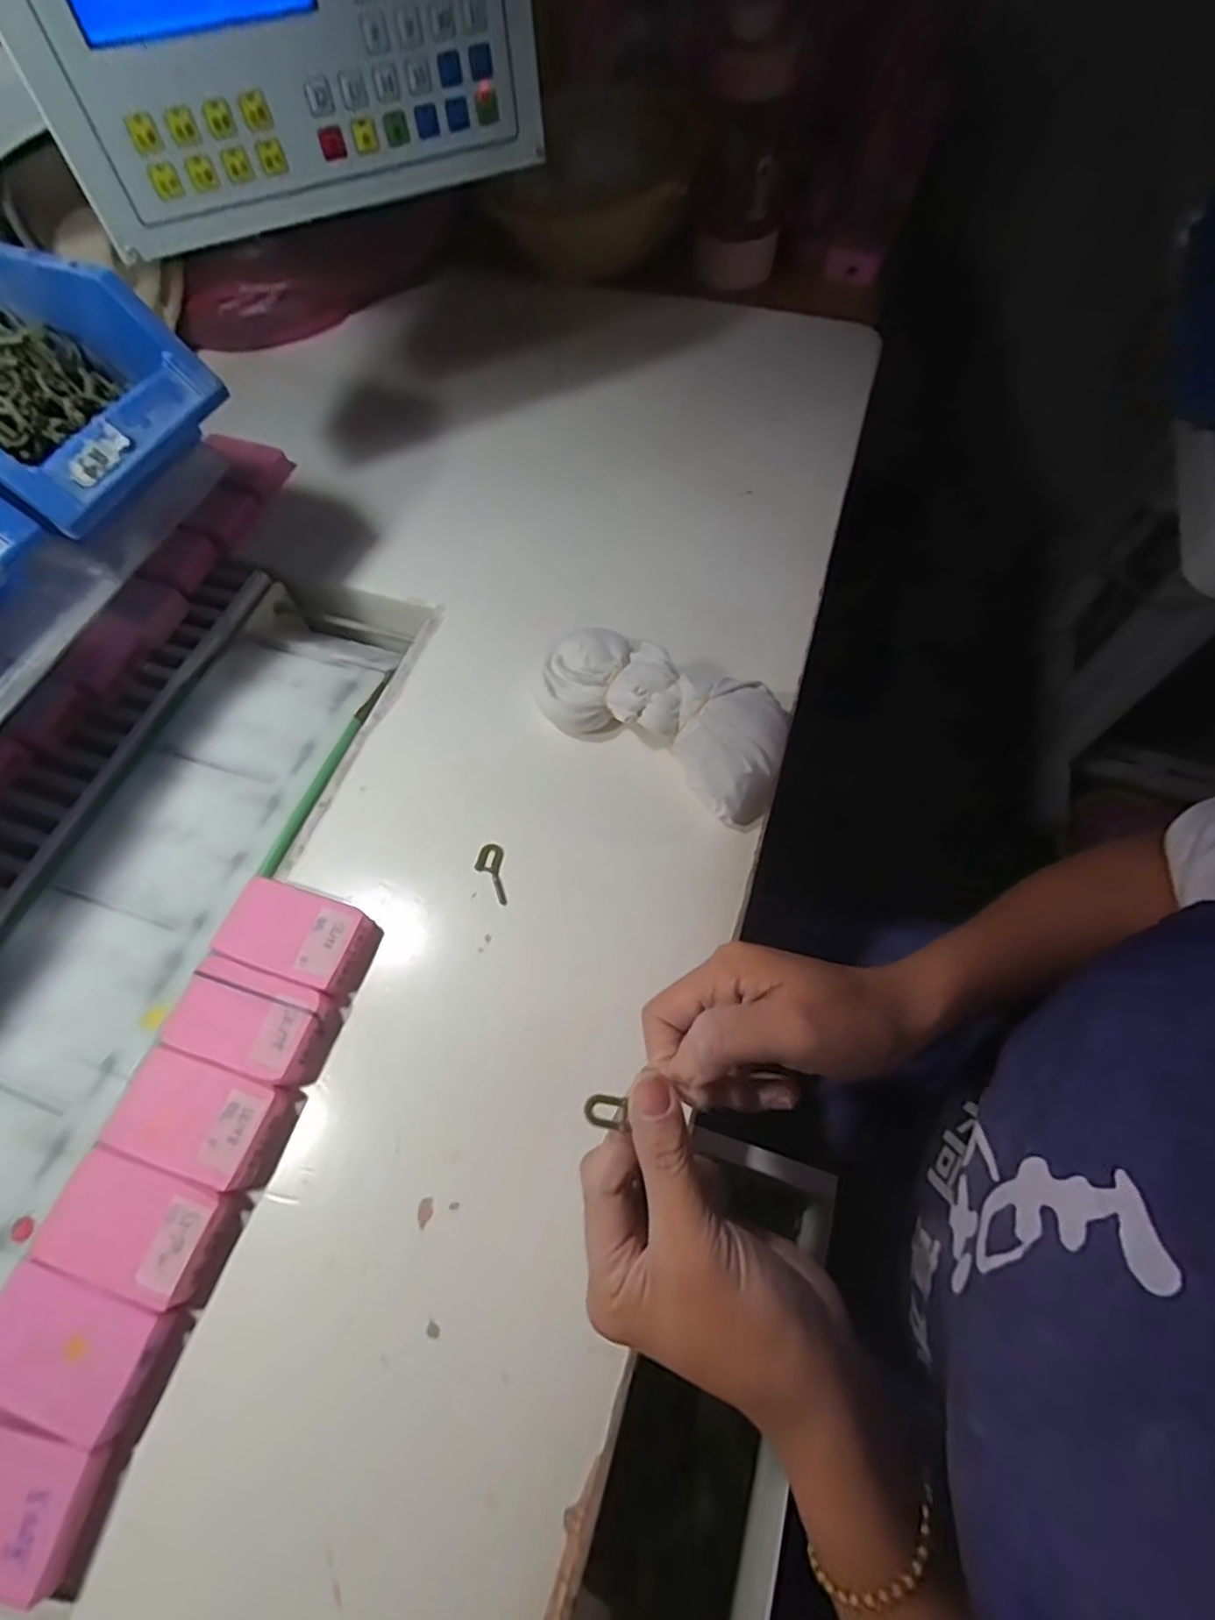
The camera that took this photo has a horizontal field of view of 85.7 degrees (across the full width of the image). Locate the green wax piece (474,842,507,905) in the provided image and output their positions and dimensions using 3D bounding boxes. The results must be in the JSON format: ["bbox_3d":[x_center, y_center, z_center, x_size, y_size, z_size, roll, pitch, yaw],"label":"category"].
[{"bbox_3d":[-0.067,0.037,0.375,0.016,0.004,0.037,-7,64,-3],"label":"green wax piece"}]

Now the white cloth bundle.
[{"bbox_3d":[0.034,-0.059,0.397,0.163,0.051,0.089,26,67,12],"label":"white cloth bundle"}]

